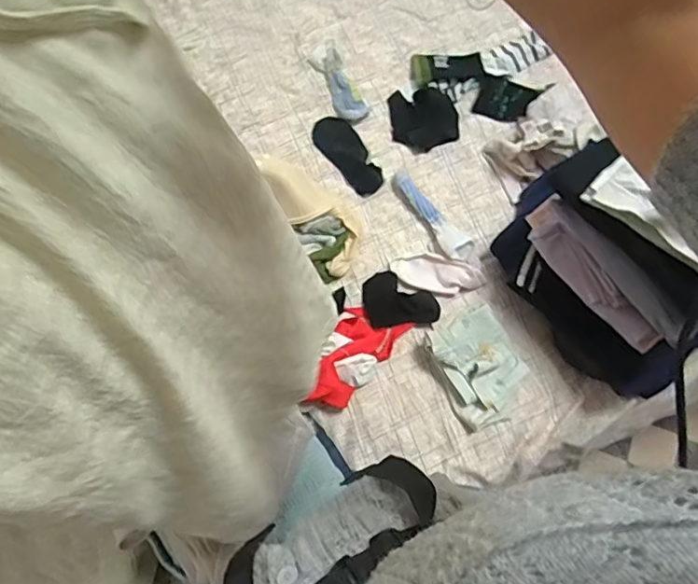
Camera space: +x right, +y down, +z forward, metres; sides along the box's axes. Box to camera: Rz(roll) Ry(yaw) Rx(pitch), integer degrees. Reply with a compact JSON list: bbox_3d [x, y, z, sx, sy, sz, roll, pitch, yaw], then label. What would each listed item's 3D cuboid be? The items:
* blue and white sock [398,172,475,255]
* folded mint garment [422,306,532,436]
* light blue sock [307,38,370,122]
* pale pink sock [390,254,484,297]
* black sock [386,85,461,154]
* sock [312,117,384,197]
[{"bbox_3d":[0.141,-0.135,0.924,0.044,0.033,0.183,-31,76,-9],"label":"blue and white sock"},{"bbox_3d":[0.202,0.112,0.845,0.125,0.063,0.161,-27,75,-7],"label":"folded mint garment"},{"bbox_3d":[-0.019,-0.390,1.005,0.059,0.029,0.167,-25,75,-7],"label":"light blue sock"},{"bbox_3d":[0.144,-0.028,0.901,0.145,0.020,0.061,9,73,16],"label":"pale pink sock"},{"bbox_3d":[0.136,-0.314,0.982,0.118,0.031,0.117,-9,74,-3],"label":"black sock"},{"bbox_3d":[0.000,-0.246,0.981,0.072,0.009,0.166,-34,76,-9],"label":"sock"}]

